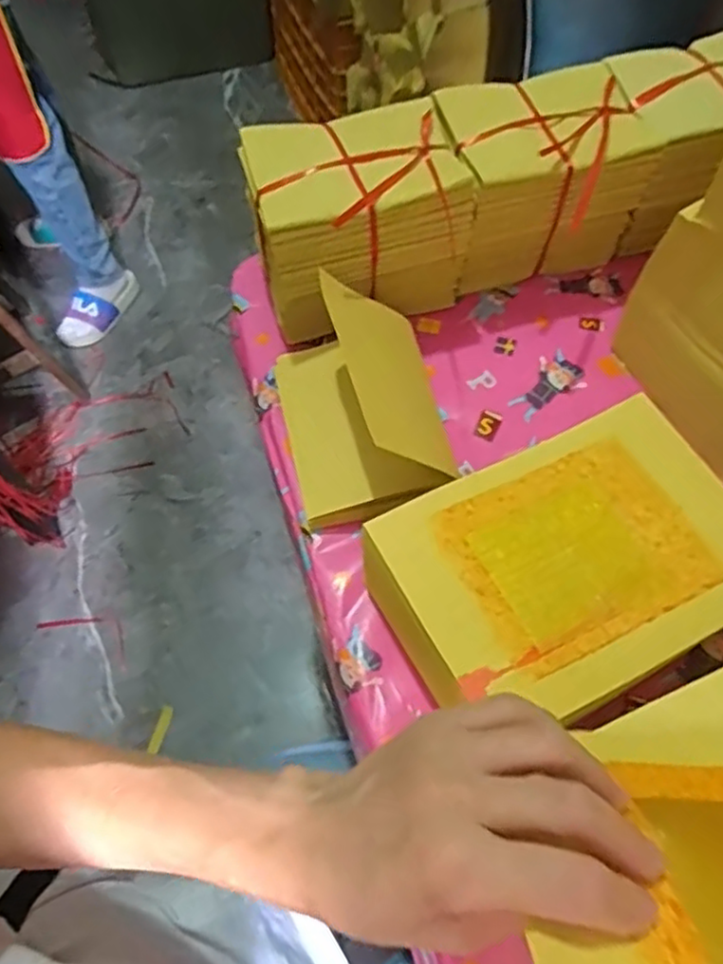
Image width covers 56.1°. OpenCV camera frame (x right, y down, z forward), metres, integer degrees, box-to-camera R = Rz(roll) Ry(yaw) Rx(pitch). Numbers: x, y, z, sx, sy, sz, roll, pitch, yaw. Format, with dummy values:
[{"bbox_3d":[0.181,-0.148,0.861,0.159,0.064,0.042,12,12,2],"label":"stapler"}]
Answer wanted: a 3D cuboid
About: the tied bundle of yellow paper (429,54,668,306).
[{"bbox_3d":[0.157,-0.264,0.607,0.168,0.139,0.107,-16,61,-8],"label":"tied bundle of yellow paper"}]

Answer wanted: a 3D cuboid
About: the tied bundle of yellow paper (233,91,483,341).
[{"bbox_3d":[-0.002,-0.221,0.587,0.168,0.136,0.116,-14,61,-7],"label":"tied bundle of yellow paper"}]

